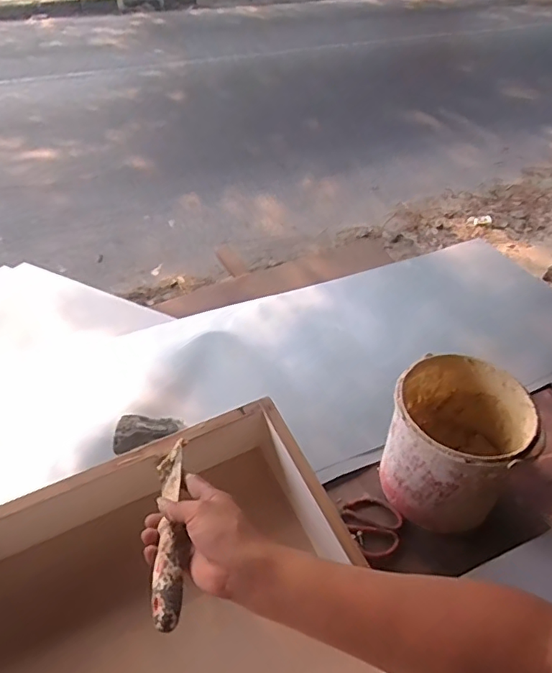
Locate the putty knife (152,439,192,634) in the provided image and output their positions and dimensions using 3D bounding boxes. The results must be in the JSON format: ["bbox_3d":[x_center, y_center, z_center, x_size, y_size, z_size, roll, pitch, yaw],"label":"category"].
[{"bbox_3d":[-0.108,0.196,0.537,0.031,0.031,0.197,-5,38,-7],"label":"putty knife"}]

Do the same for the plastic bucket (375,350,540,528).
[{"bbox_3d":[0.247,0.152,0.738,0.168,0.179,0.175,1,42,-1],"label":"plastic bucket"}]

